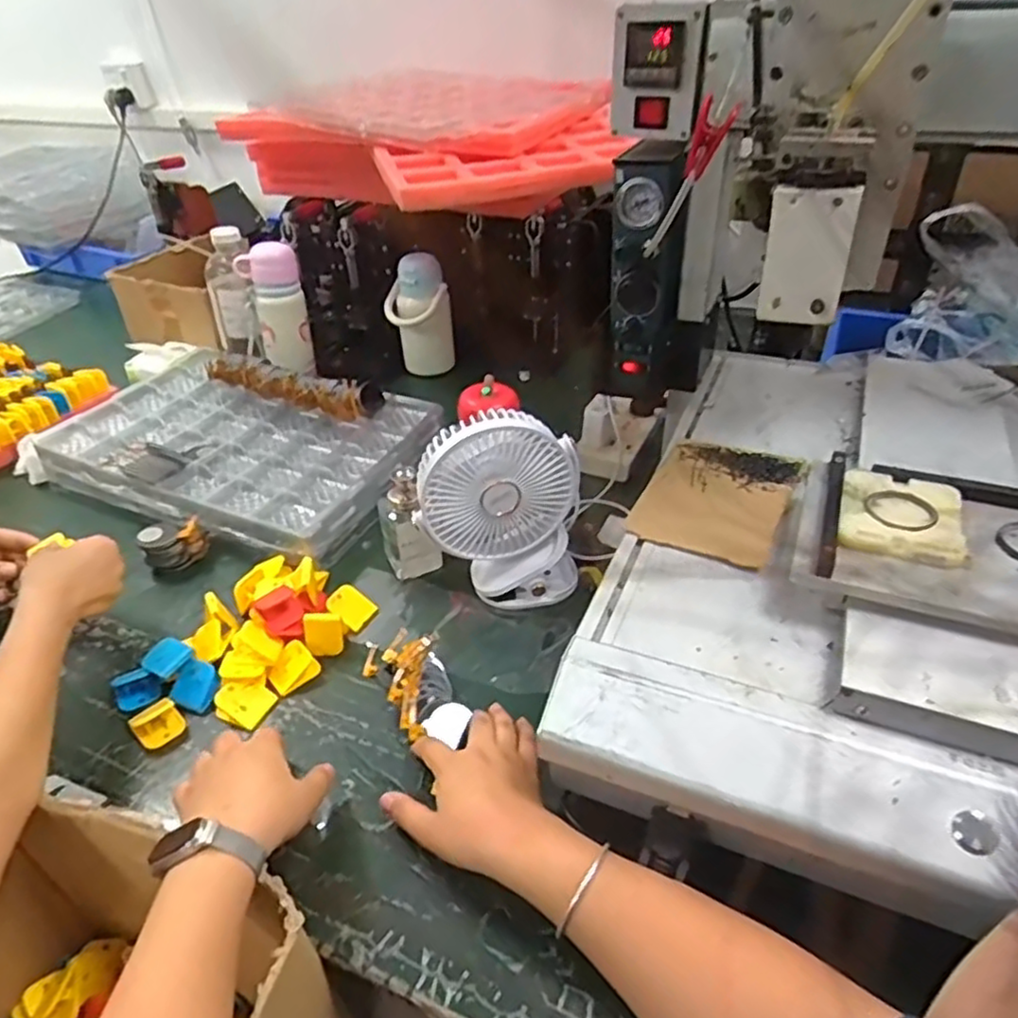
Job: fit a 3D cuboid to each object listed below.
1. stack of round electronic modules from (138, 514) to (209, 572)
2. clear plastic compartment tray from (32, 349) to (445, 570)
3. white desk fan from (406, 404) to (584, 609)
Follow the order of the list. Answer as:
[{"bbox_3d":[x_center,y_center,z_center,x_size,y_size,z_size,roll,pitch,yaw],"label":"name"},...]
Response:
[{"bbox_3d":[-0.370,0.039,0.775,0.044,0.041,0.066,25,45,30],"label":"stack of round electronic modules"},{"bbox_3d":[-0.347,-0.083,0.908,0.487,0.054,0.311,12,39,17],"label":"clear plastic compartment tray"},{"bbox_3d":[-0.007,0.000,0.683,0.152,0.192,0.081,-1,37,1],"label":"white desk fan"}]

